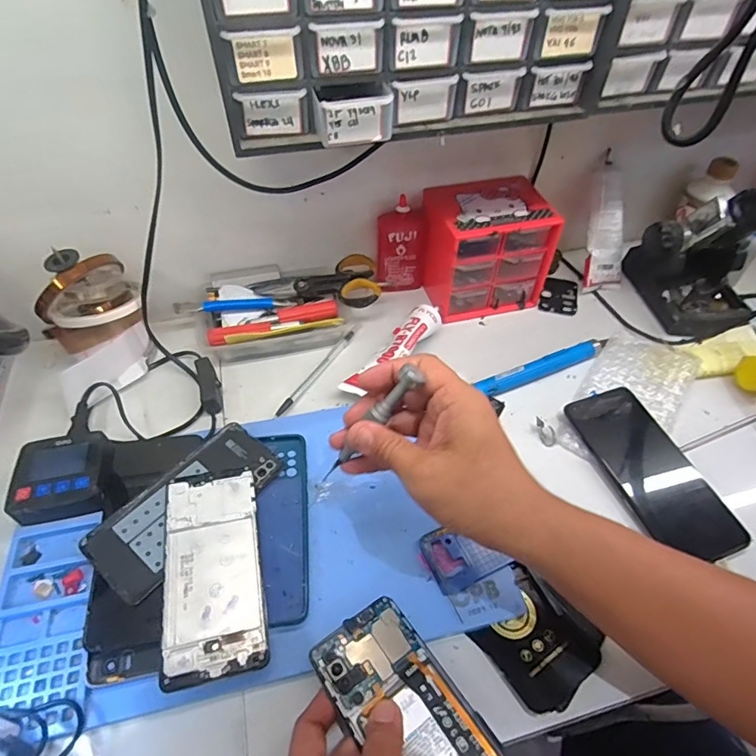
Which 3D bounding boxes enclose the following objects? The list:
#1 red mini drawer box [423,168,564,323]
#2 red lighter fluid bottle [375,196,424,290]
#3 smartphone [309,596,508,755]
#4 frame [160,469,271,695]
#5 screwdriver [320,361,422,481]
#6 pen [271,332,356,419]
[{"bbox_3d":[0.121,-0.153,0.565,0.125,0.120,0.108,-14,52,-12],"label":"red mini drawer box"},{"bbox_3d":[0.027,-0.150,0.566,0.055,0.115,0.026,-10,51,-8],"label":"red lighter fluid bottle"},{"bbox_3d":[0.026,0.221,0.306,0.069,0.011,0.157,-30,52,-23],"label":"smartphone"},{"bbox_3d":[-0.125,0.142,0.365,0.069,0.004,0.151,-9,51,-11],"label":"frame"},{"bbox_3d":[-0.006,0.033,0.334,0.012,0.106,0.015,11,37,-44],"label":"screwdriver"},{"bbox_3d":[-0.066,-0.007,0.510,0.011,0.012,0.136,24,54,18],"label":"pen"}]

